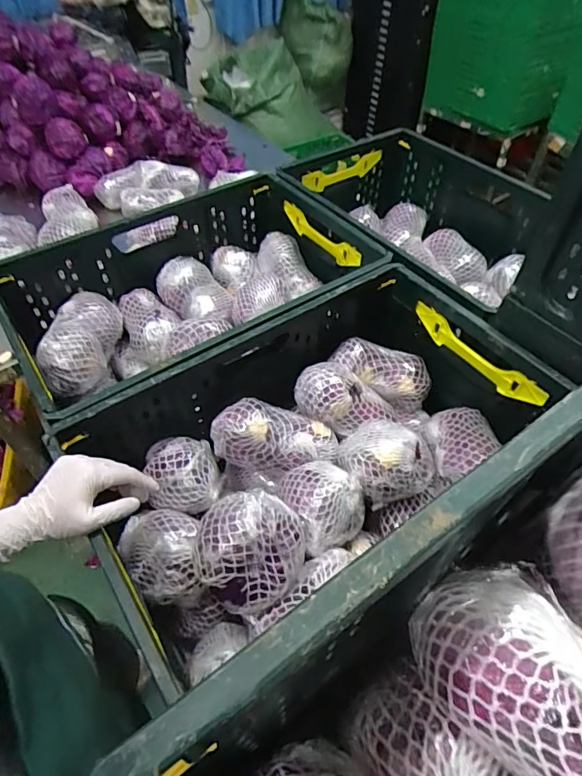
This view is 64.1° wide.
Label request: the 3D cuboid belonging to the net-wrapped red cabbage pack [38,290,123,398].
[{"bbox_3d":[-0.375,-0.088,0.853,0.090,0.084,0.224,0,50,0],"label":"net-wrapped red cabbage pack"}]

